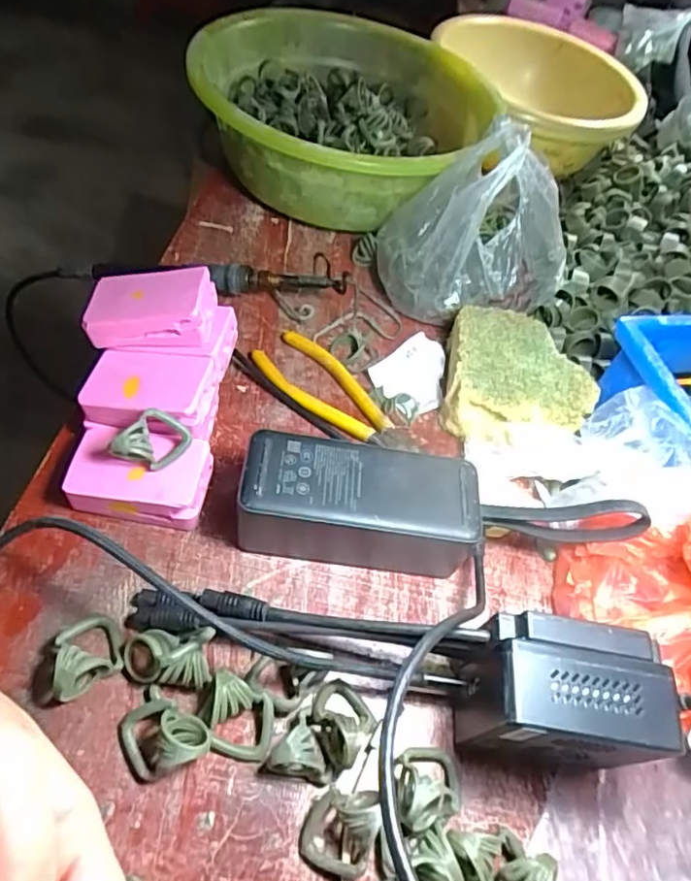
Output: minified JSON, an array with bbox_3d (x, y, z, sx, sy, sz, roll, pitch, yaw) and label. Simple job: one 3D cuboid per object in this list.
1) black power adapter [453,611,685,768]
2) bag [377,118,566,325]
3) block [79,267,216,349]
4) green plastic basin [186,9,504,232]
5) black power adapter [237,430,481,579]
[{"bbox_3d":[0.095,0.120,0.280,0.081,0.073,0.049,11,52,-4],"label":"black power adapter"},{"bbox_3d":[0.109,-0.168,0.454,0.143,0.114,0.115,-9,56,-18],"label":"bag"},{"bbox_3d":[-0.118,-0.081,0.360,0.071,0.025,0.046,2,53,-3],"label":"block"},{"bbox_3d":[0.001,-0.286,0.536,0.240,0.101,0.270,14,52,-1],"label":"green plastic basin"},{"bbox_3d":[0.007,0.037,0.336,0.131,0.044,0.055,9,53,-6],"label":"black power adapter"}]

